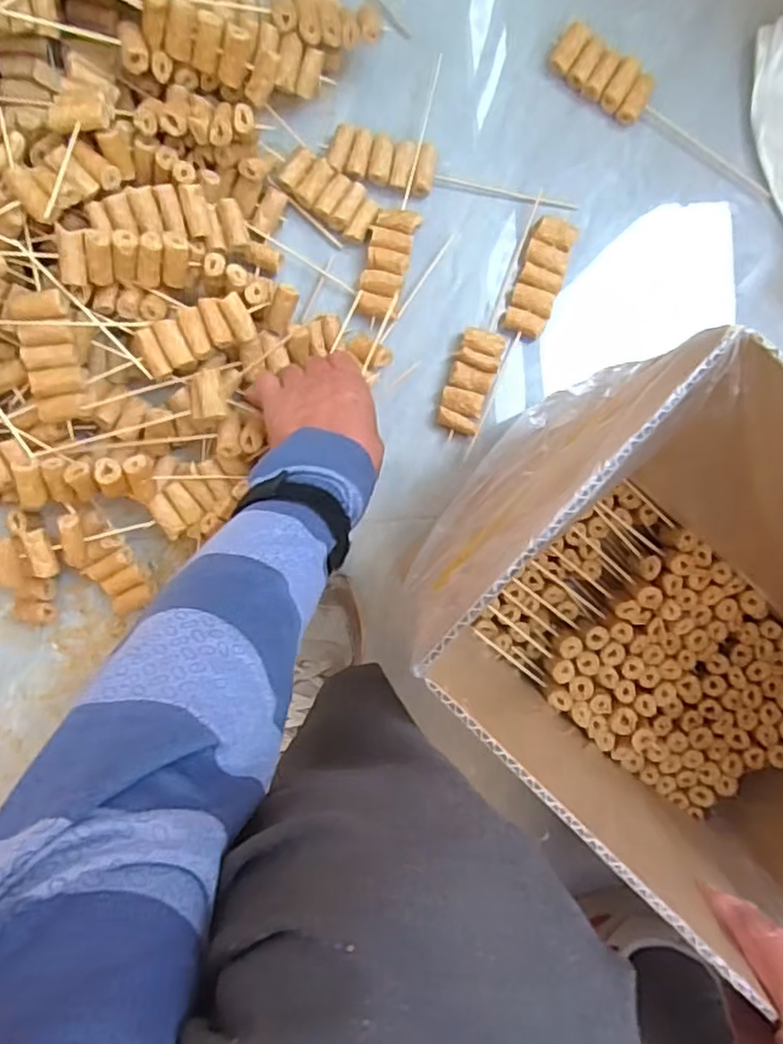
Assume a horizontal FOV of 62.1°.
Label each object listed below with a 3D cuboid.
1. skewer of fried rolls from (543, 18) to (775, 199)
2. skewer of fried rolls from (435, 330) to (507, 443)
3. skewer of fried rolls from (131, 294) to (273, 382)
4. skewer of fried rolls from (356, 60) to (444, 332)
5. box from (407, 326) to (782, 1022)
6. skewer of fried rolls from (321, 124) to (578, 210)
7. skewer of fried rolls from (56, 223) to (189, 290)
[{"bbox_3d":[0.237,-0.353,0.566,0.222,0.014,0.042,30,92,-5],"label":"skewer of fried rolls"},{"bbox_3d":[0.069,-0.122,0.578,0.038,0.026,0.091,18,93,-4],"label":"skewer of fried rolls"},{"bbox_3d":[-0.150,-0.149,0.513,0.097,0.020,0.039,-24,95,-1],"label":"skewer of fried rolls"},{"bbox_3d":[0.012,-0.281,0.553,0.037,0.024,0.218,14,93,-4],"label":"skewer of fried rolls"},{"bbox_3d":[0.204,0.104,0.417,0.395,0.288,0.219,35,91,-5],"label":"box"},{"bbox_3d":[0.050,-0.298,0.563,0.212,0.016,0.039,12,93,-4],"label":"skewer of fried rolls"},{"bbox_3d":[-0.202,-0.197,0.493,0.089,0.045,0.013,-4,53,-26],"label":"skewer of fried rolls"}]

